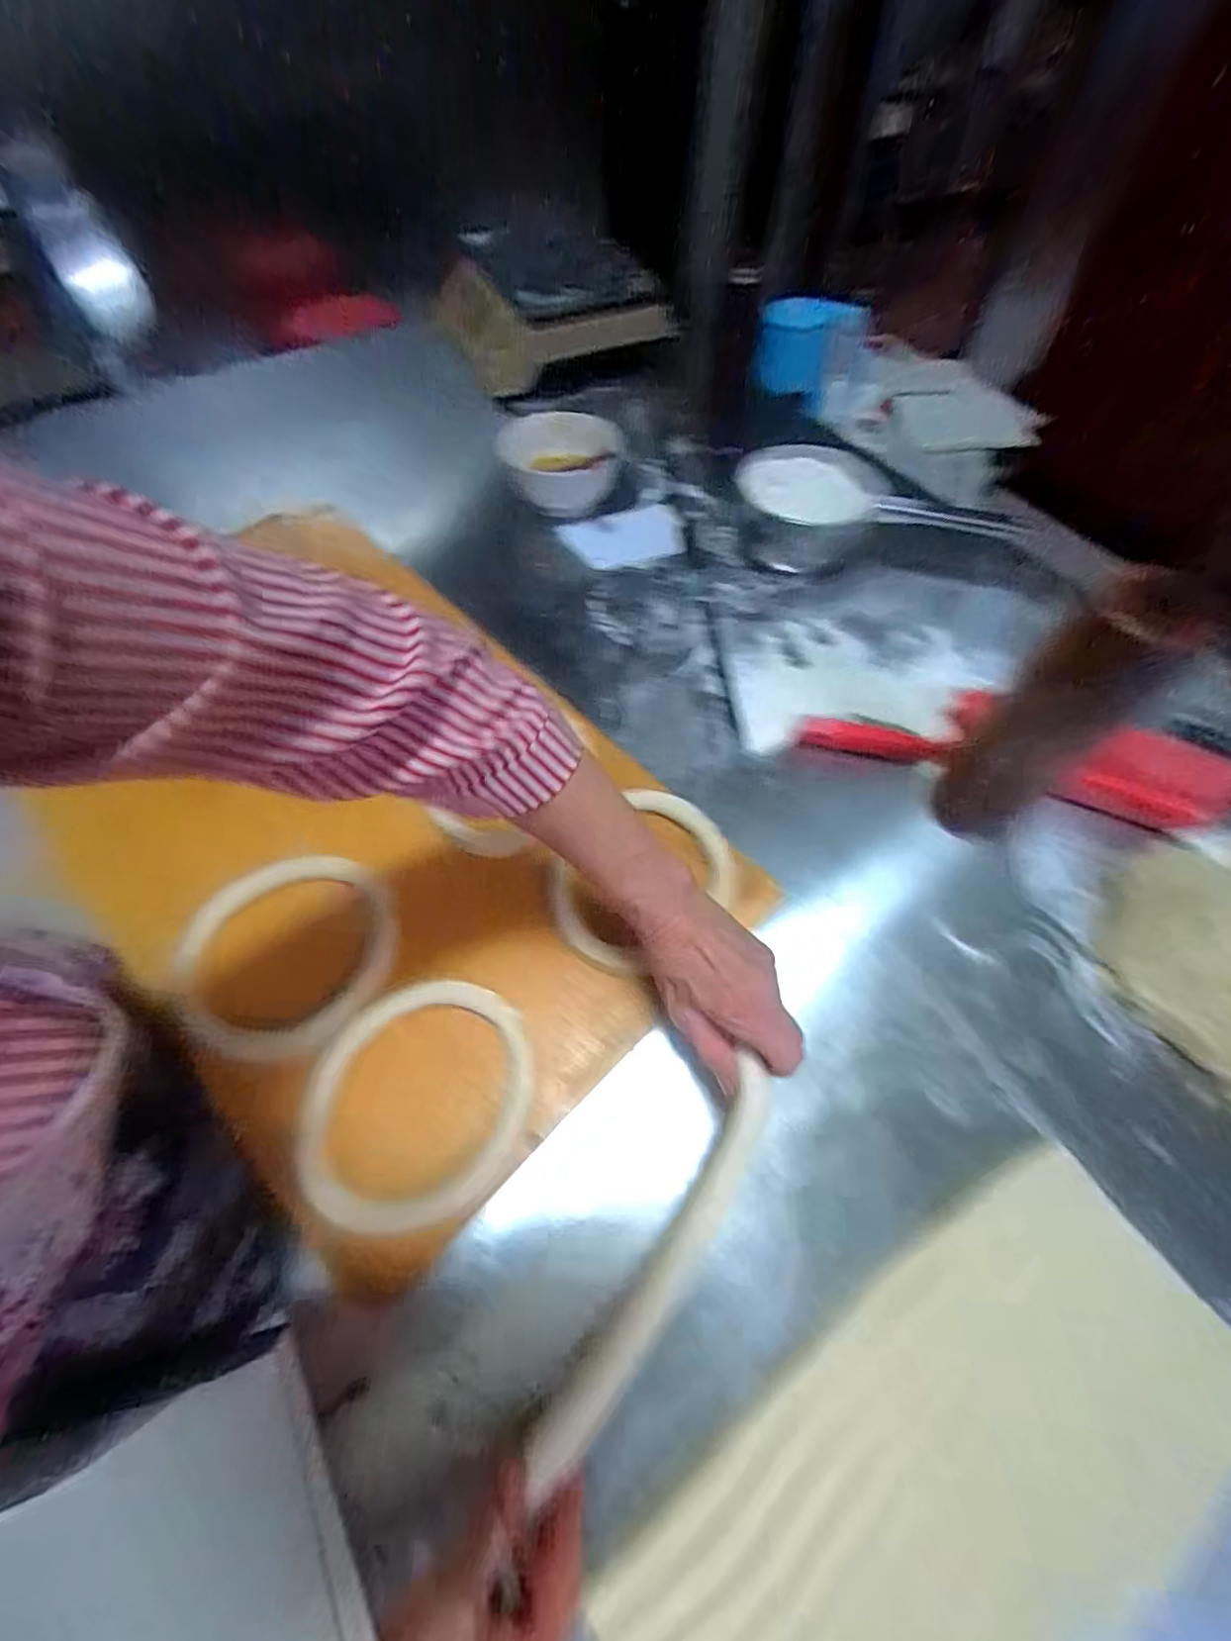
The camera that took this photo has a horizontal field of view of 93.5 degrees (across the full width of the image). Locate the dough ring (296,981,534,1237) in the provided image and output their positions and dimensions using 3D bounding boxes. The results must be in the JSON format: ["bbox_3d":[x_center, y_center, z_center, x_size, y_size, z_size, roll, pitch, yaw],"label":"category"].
[{"bbox_3d":[-0.143,0.197,0.414,0.155,0.011,0.161,1,59,-2],"label":"dough ring"}]

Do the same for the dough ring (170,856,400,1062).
[{"bbox_3d":[-0.263,0.101,0.463,0.160,0.014,0.167,36,65,18],"label":"dough ring"}]

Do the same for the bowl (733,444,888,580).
[{"bbox_3d":[0.236,-0.393,0.735,0.166,0.075,0.165,1,59,-2],"label":"bowl"}]

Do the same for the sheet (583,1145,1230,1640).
[{"bbox_3d":[0.190,0.377,0.322,0.379,0.018,0.173,-28,64,-17],"label":"sheet"}]

